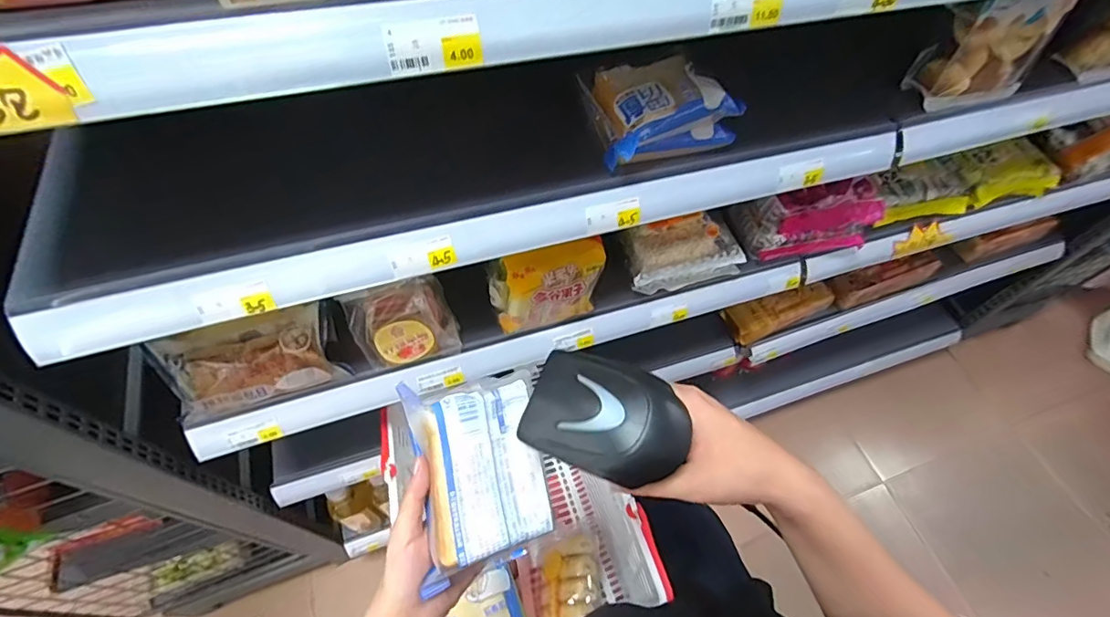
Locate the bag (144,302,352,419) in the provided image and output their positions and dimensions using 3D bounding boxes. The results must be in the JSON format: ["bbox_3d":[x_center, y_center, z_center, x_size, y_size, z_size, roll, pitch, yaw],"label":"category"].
[{"bbox_3d":[-0.357,0.056,0.601,0.175,0.082,0.078,-18,60,-14],"label":"bag"}]

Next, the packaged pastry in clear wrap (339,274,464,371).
[{"bbox_3d":[-0.186,0.020,0.640,0.114,0.128,0.055,-17,29,-5],"label":"packaged pastry in clear wrap"}]

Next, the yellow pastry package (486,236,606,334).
[{"bbox_3d":[-0.010,-0.028,0.650,0.142,0.130,0.045,-7,58,-8],"label":"yellow pastry package"}]

